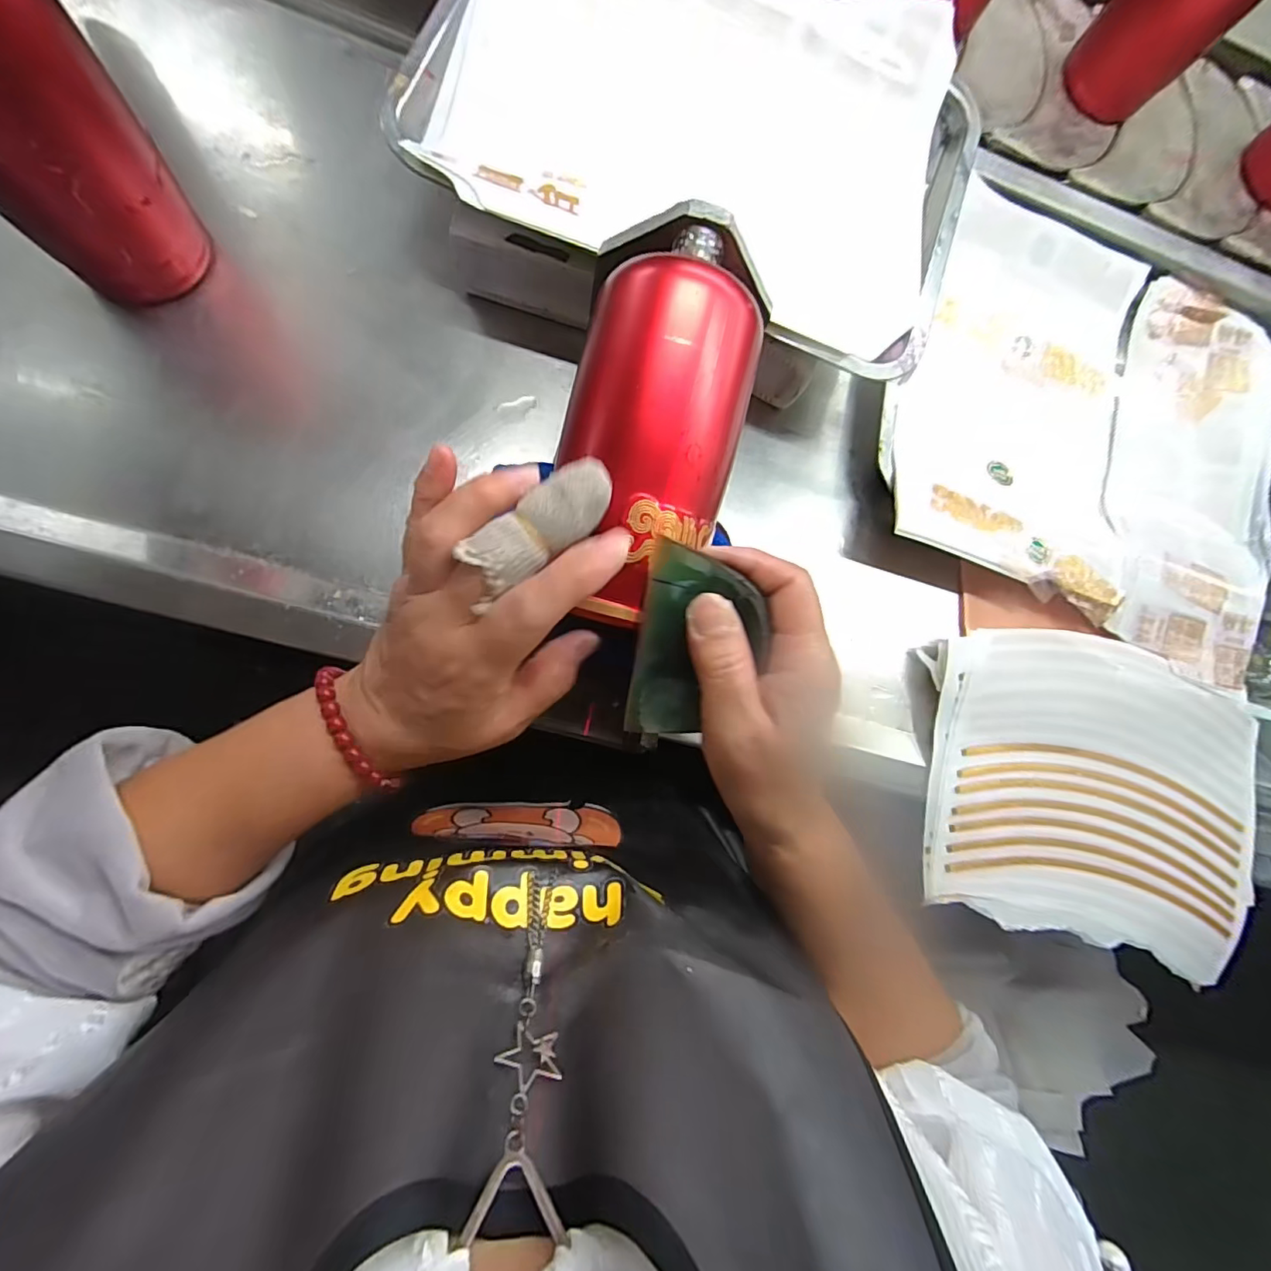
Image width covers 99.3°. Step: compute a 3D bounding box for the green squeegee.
[{"bbox_3d":[0.026,0.007,0.234,0.052,0.004,0.087,14,110,15],"label":"green squeegee"}]

